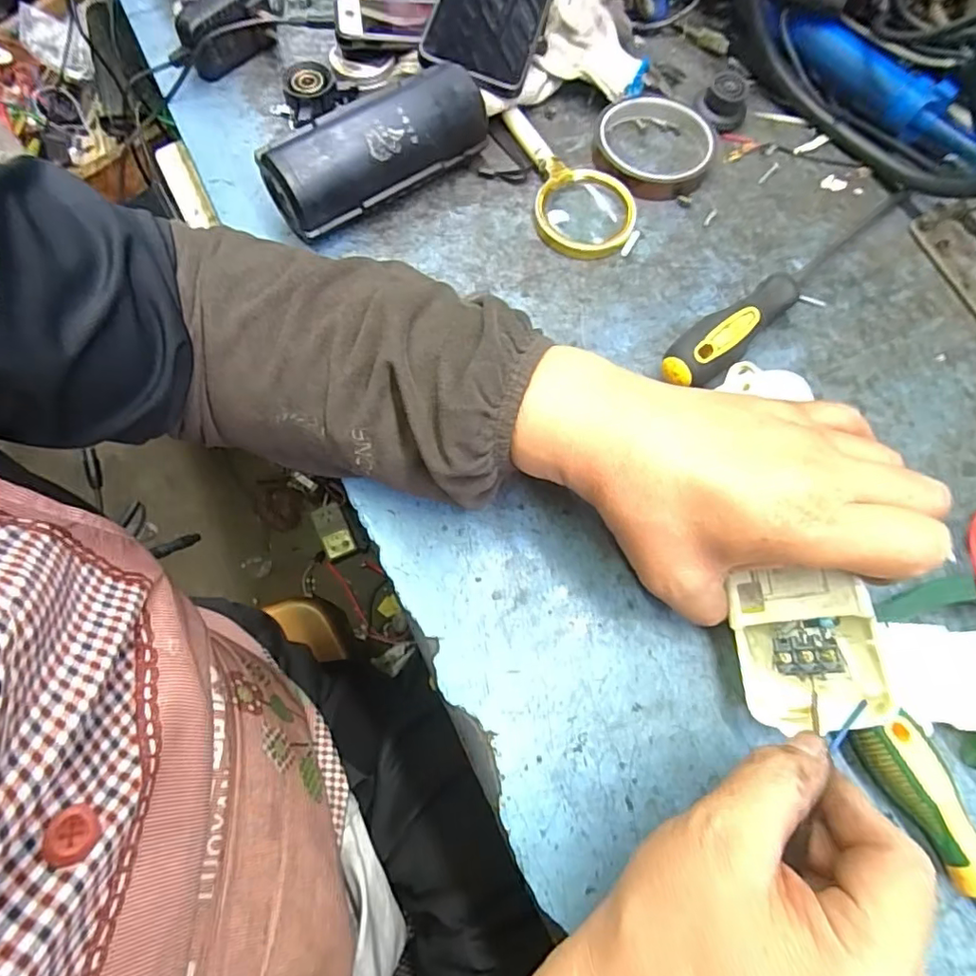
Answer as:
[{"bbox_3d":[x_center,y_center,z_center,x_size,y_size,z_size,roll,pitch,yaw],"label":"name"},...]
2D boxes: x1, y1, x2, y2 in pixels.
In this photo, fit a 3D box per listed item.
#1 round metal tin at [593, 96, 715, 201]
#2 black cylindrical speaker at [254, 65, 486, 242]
[{"bbox_3d":[0.123,-0.257,0.413,0.082,0.019,0.095,11,69,2],"label":"round metal tin"},{"bbox_3d":[-0.074,-0.225,0.377,0.150,0.055,0.048,-38,75,-14],"label":"black cylindrical speaker"}]

